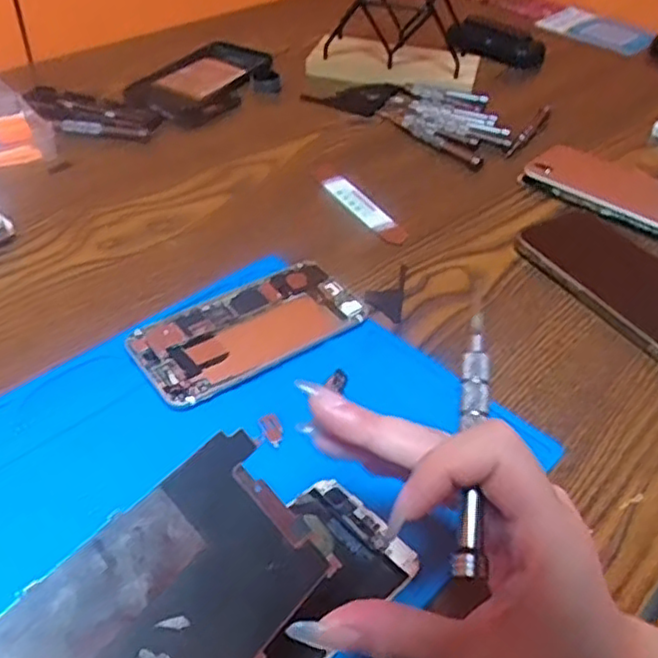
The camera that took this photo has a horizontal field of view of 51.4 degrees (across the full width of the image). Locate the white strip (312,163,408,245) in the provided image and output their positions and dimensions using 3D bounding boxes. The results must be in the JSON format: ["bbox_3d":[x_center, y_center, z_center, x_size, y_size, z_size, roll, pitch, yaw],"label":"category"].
[{"bbox_3d":[0.023,-0.097,0.521,0.023,0.006,0.109,-30,52,-19],"label":"white strip"}]

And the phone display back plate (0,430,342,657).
[{"bbox_3d":[-0.048,0.082,0.191,0.105,0.004,0.060,-36,88,-36],"label":"phone display back plate"}]

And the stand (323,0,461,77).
[{"bbox_3d":[0.070,-0.321,0.686,0.138,0.112,0.080,10,43,7],"label":"stand"}]

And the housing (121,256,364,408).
[{"bbox_3d":[-0.048,-0.002,0.409,0.134,0.006,0.070,-26,50,-28],"label":"housing"}]

